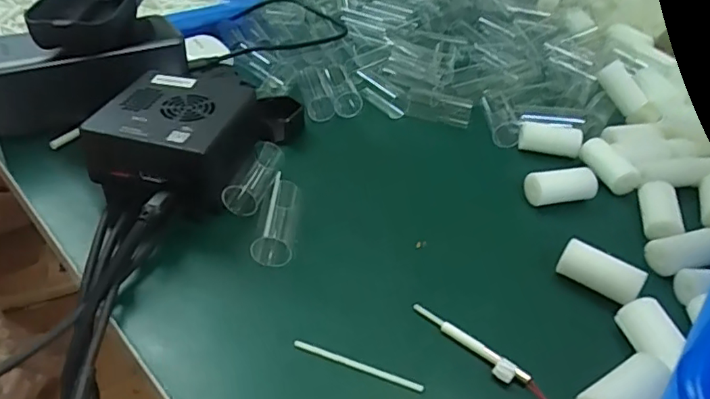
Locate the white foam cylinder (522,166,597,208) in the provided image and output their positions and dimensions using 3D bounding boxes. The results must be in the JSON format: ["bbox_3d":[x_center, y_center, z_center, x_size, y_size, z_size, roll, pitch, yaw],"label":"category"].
[{"bbox_3d":[0.131,-0.008,0.342,0.044,0.017,0.016,-2,39,-9],"label":"white foam cylinder"}]

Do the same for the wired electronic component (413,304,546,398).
[{"bbox_3d":[0.063,0.073,0.245,0.010,0.007,0.090,-29,50,-35],"label":"wired electronic component"}]

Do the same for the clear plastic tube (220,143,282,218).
[{"bbox_3d":[-0.061,-0.013,0.330,0.018,0.019,0.058,11,39,7],"label":"clear plastic tube"}]

